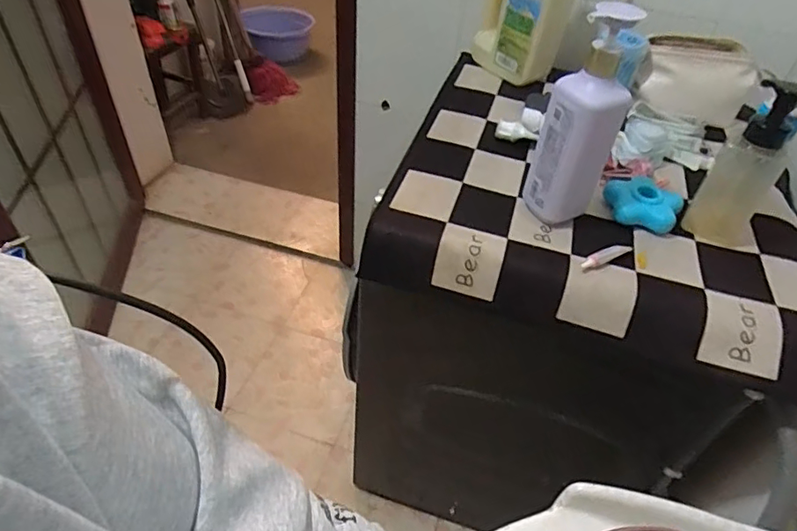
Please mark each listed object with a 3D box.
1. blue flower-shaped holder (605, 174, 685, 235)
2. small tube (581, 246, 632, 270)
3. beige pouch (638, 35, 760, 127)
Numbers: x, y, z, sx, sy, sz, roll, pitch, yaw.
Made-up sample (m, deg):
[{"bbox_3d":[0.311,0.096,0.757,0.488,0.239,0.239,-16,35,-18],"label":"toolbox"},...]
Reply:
[{"bbox_3d":[0.335,-0.091,0.718,0.098,0.029,0.094,25,48,18],"label":"blue flower-shaped holder"},{"bbox_3d":[0.259,-0.013,0.651,0.084,0.013,0.016,-21,51,-25],"label":"small tube"},{"bbox_3d":[0.508,-0.321,0.903,0.174,0.101,0.093,11,45,4],"label":"beige pouch"}]

